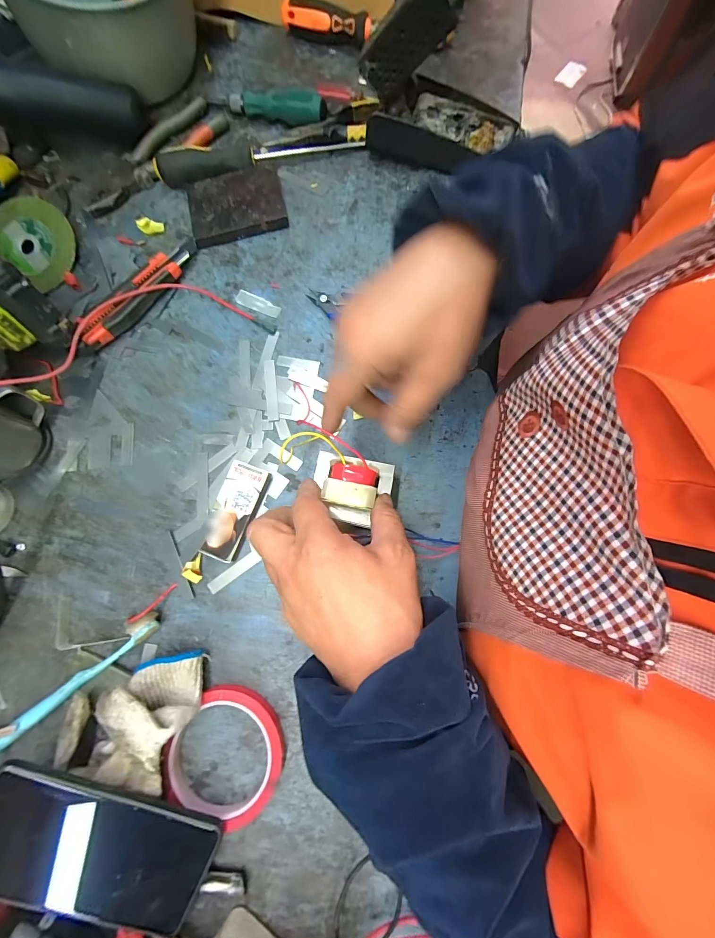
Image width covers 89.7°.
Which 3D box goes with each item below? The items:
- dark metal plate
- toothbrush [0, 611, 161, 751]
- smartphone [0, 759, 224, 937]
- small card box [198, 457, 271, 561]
[{"bbox_3d":[-0.136,-0.299,0.404,0.104,0.016,0.083,-14,78,-2],"label":"dark metal plate"},{"bbox_3d":[-0.243,0.181,0.307,0.171,0.017,0.020,-37,80,-7],"label":"toothbrush"},{"bbox_3d":[-0.186,0.270,0.253,0.163,0.013,0.080,30,81,-11],"label":"smartphone"},{"bbox_3d":[-0.115,0.039,0.336,0.040,0.015,0.089,21,79,6],"label":"small card box"}]

